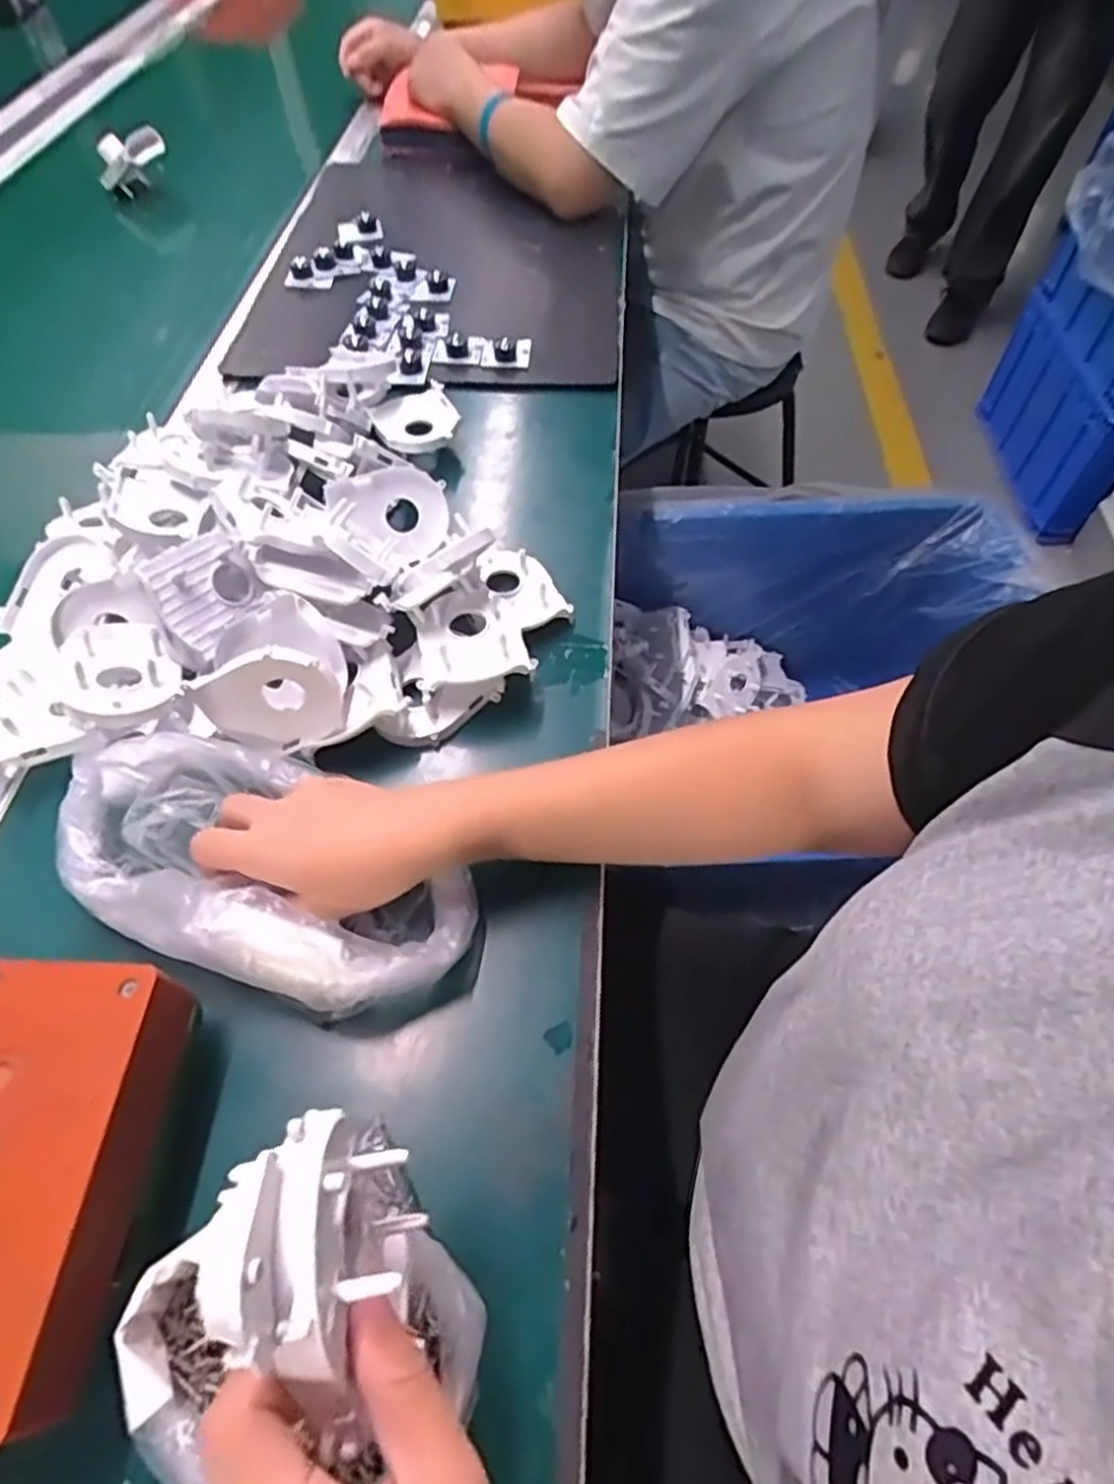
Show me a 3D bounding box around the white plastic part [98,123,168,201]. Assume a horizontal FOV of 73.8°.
[{"bbox_3d":[-0.499,-0.682,0.873,0.081,0.063,0.036,-19,59,-12],"label":"white plastic part"}]

